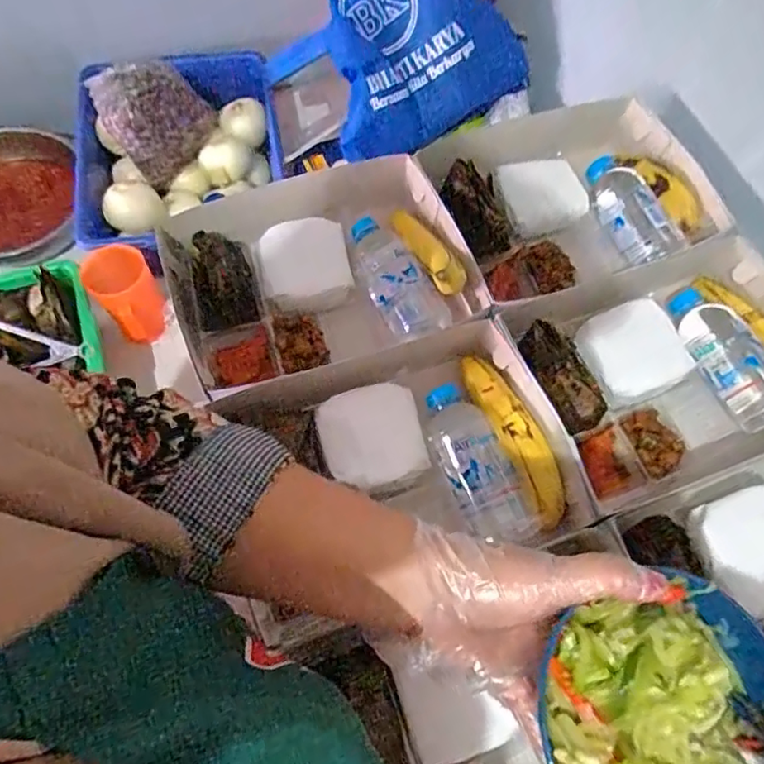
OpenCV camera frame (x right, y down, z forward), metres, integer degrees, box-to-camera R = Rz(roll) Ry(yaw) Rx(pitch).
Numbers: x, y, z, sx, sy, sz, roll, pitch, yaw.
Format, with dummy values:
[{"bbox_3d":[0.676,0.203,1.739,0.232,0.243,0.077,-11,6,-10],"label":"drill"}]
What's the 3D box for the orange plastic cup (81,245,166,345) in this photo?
[{"bbox_3d":[-0.358,-0.124,0.814,0.082,0.114,0.092,-30,70,-15],"label":"orange plastic cup"}]

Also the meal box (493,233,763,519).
[{"bbox_3d":[0.275,-0.014,0.553,0.281,0.077,0.206,-18,67,-10],"label":"meal box"}]

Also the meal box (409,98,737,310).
[{"bbox_3d":[0.205,-0.189,0.643,0.291,0.092,0.212,-15,67,-9],"label":"meal box"}]

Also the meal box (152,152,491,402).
[{"bbox_3d":[-0.061,-0.101,0.583,0.287,0.073,0.216,-17,67,-10],"label":"meal box"}]

